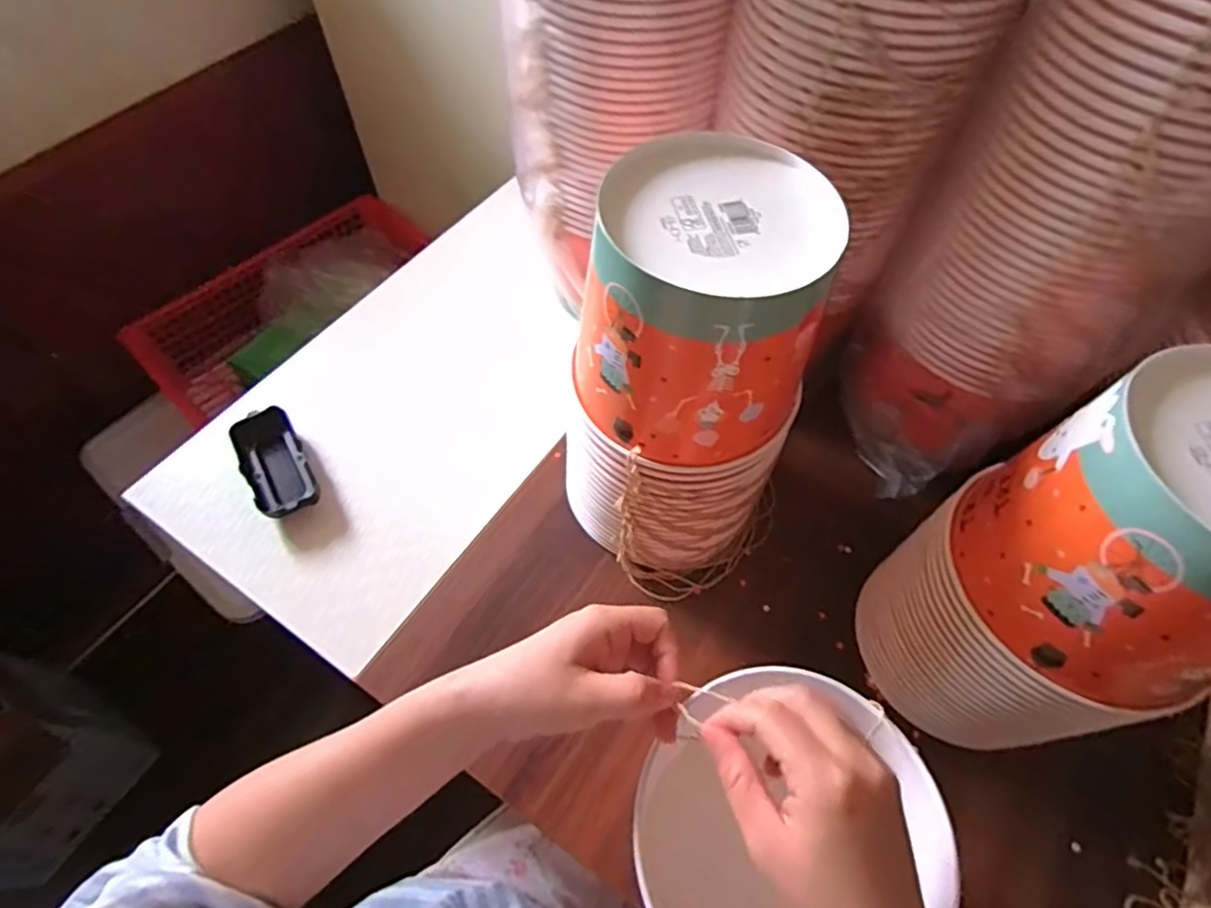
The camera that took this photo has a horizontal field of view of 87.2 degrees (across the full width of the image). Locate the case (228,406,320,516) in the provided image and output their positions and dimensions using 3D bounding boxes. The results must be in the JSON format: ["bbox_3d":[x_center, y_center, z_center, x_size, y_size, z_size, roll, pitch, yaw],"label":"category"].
[{"bbox_3d":[-0.295,0.009,0.566,0.049,0.023,0.109,-24,62,-14],"label":"case"}]

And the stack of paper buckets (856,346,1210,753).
[{"bbox_3d":[0.287,0.084,0.397,0.144,0.286,0.136,-21,61,-13],"label":"stack of paper buckets"}]

